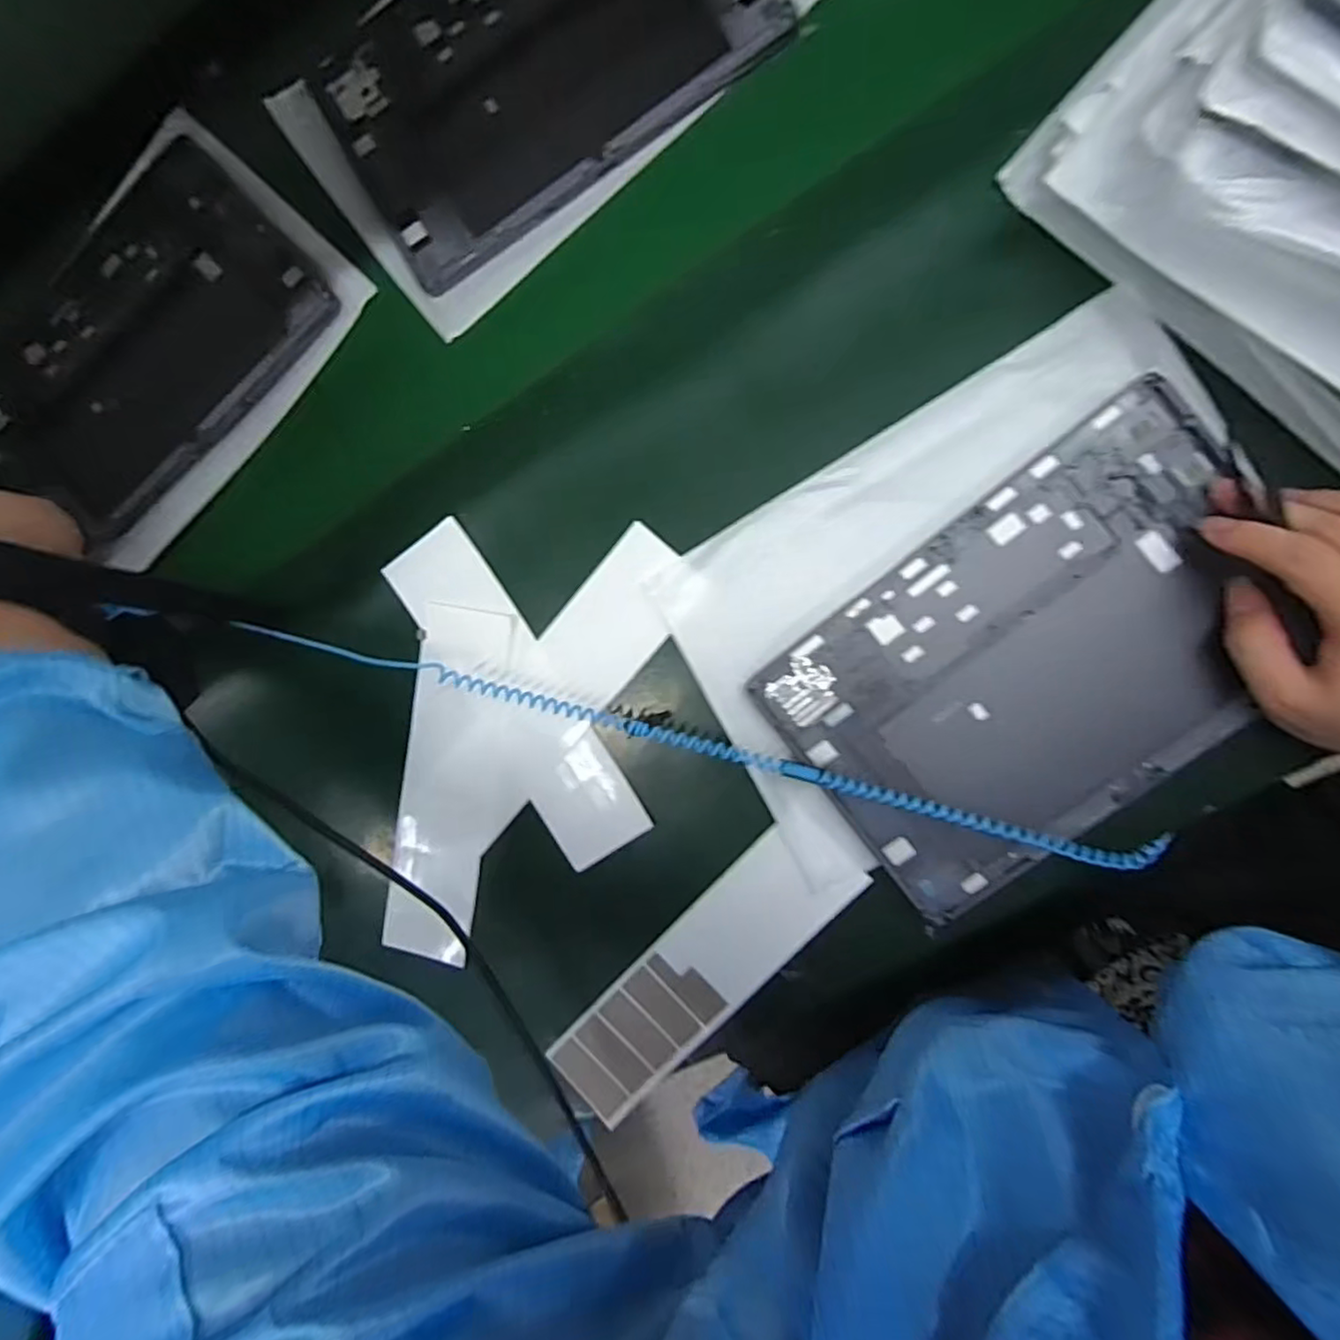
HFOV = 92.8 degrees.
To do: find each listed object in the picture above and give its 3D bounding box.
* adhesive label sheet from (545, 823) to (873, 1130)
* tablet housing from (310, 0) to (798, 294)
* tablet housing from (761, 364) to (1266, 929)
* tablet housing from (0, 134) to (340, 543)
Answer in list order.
[{"bbox_3d":[0.015,0.178,0.372,0.056,0.005,0.206,44,99,9],"label":"adhesive label sheet"},{"bbox_3d":[-0.079,-0.365,0.375,0.251,0.008,0.174,-31,85,8],"label":"tablet housing"},{"bbox_3d":[0.188,-0.003,0.333,0.247,0.012,0.161,-38,84,8],"label":"tablet housing"},{"bbox_3d":[-0.343,-0.205,0.410,0.175,0.018,0.242,44,97,7],"label":"tablet housing"}]

